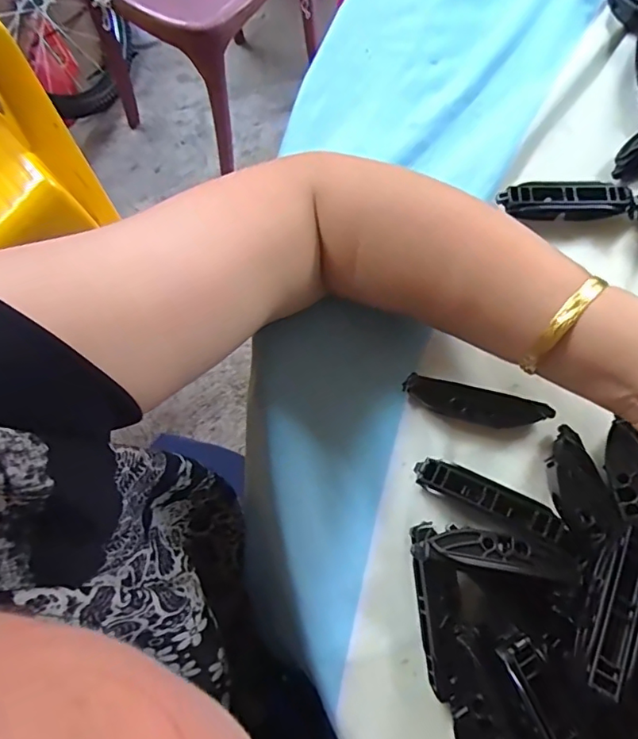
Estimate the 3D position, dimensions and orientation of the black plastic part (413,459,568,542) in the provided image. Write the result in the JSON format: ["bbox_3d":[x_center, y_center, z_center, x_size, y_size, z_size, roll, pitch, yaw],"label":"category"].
[{"bbox_3d":[0.089,0.066,0.283,0.076,0.015,0.016,23,76,9],"label":"black plastic part"}]

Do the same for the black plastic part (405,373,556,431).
[{"bbox_3d":[0.087,0.020,0.300,0.078,0.017,0.017,15,75,7],"label":"black plastic part"}]

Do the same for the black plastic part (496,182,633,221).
[{"bbox_3d":[0.153,-0.106,0.341,0.078,0.019,0.018,-2,73,2],"label":"black plastic part"}]

